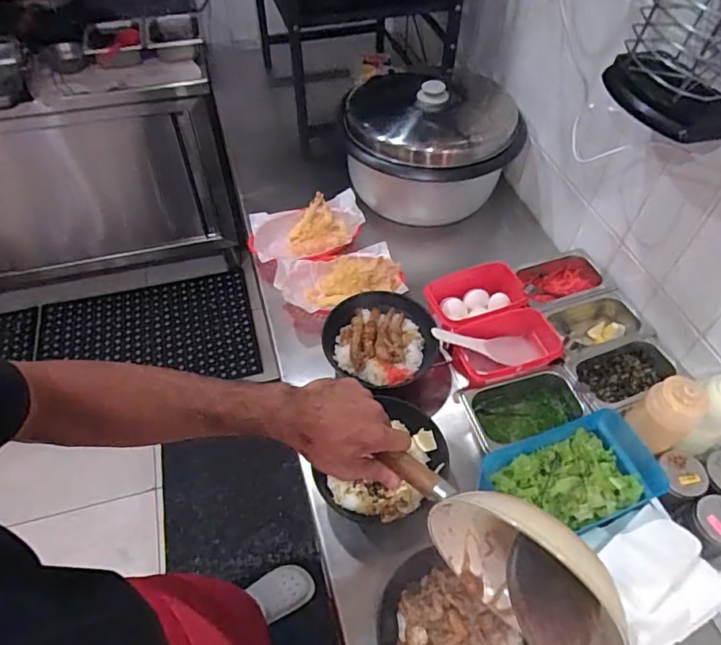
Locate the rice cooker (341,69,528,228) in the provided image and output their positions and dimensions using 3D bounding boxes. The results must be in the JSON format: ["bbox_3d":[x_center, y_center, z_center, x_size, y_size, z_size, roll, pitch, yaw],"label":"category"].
[{"bbox_3d":[0.136,-0.367,1.082,0.340,0.211,0.344,-3,53,-4],"label":"rice cooker"}]

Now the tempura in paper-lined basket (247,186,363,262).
[{"bbox_3d":[-0.101,-0.175,1.030,0.220,0.052,0.142,-12,54,-10],"label":"tempura in paper-lined basket"}]

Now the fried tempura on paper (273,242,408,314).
[{"bbox_3d":[-0.035,-0.072,0.944,0.227,0.047,0.131,-10,54,-9],"label":"fried tempura on paper"}]

